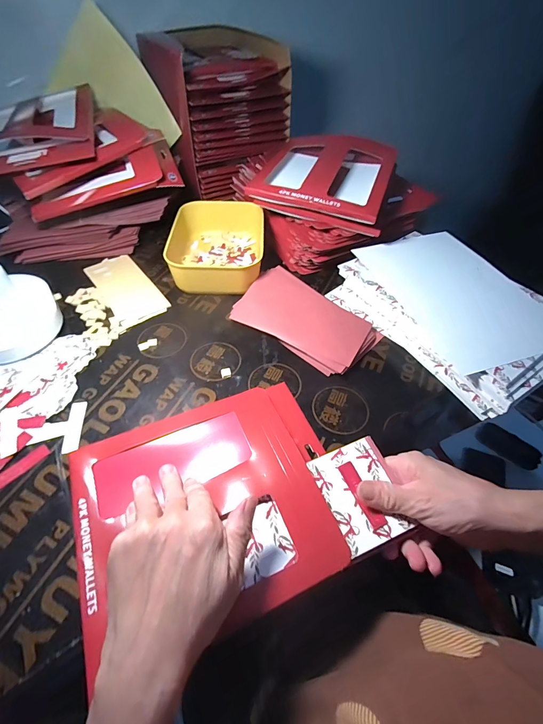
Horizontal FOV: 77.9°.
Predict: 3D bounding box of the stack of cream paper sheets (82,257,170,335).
[{"bbox_3d":[-0.217,-0.113,0.501,0.074,0.004,0.163,-27,56,-22],"label":"stack of cream paper sheets"}]

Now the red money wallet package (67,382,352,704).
[{"bbox_3d":[-0.054,0.122,0.309,0.230,0.016,0.198,-18,53,-16],"label":"red money wallet package"}]

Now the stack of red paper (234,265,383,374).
[{"bbox_3d":[0.046,-0.060,0.454,0.183,0.025,0.111,31,56,22],"label":"stack of red paper"}]

